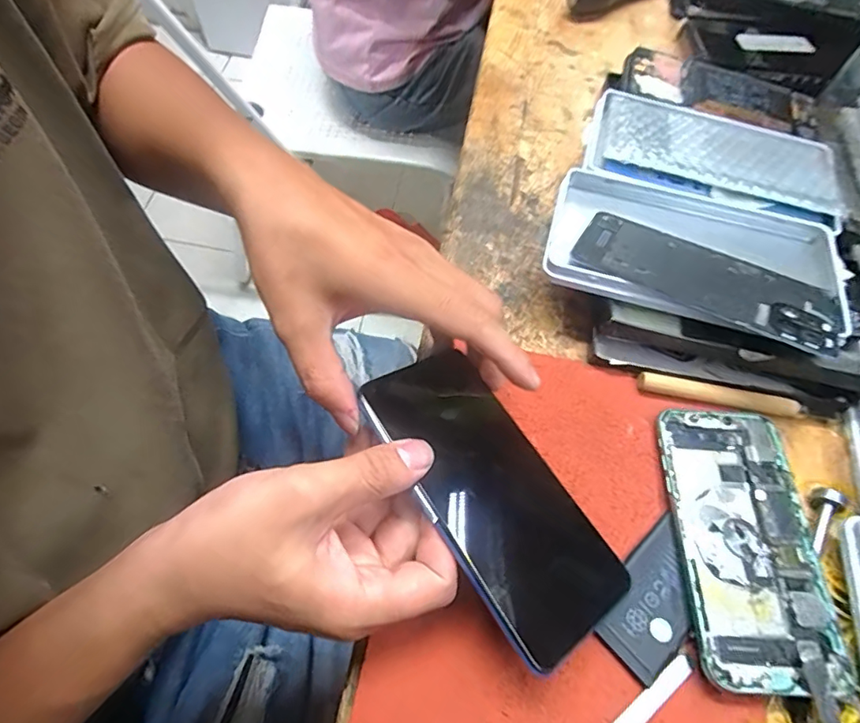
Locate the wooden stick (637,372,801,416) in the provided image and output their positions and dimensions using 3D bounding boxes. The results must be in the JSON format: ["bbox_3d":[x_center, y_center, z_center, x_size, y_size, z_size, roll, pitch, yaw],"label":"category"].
[{"bbox_3d":[0.183,0.021,0.326,0.098,0.008,0.011,12,63,2],"label":"wooden stick"}]

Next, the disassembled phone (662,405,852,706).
[{"bbox_3d":[0.175,0.097,0.286,0.073,0.013,0.147,4,63,-2],"label":"disassembled phone"}]

